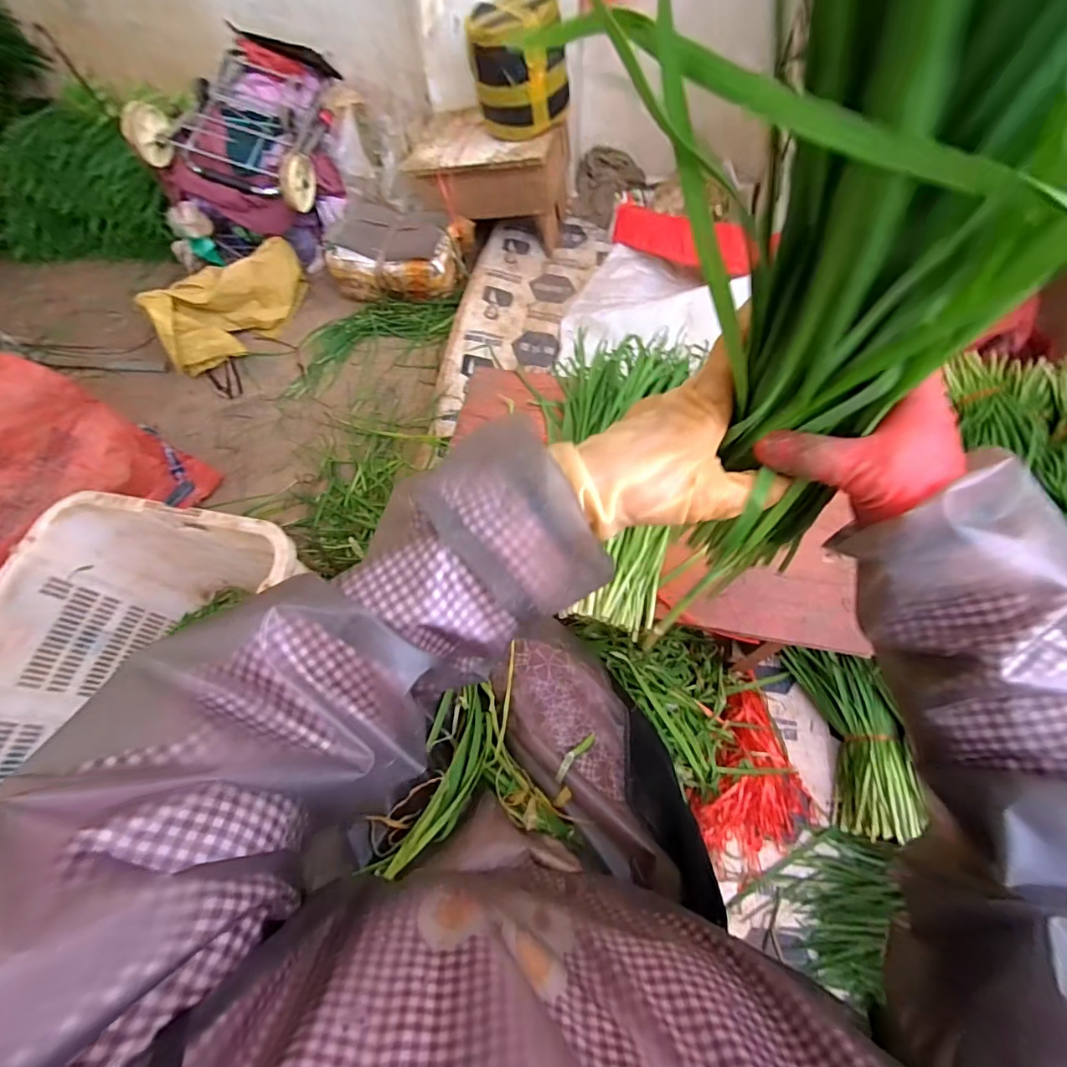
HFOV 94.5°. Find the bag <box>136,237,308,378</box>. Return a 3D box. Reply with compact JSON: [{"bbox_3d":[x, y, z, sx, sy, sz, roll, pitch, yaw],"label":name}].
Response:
[{"bbox_3d":[-0.897,-0.697,1.453,0.184,0.211,0.498,34,70,18],"label":"bag"}]

